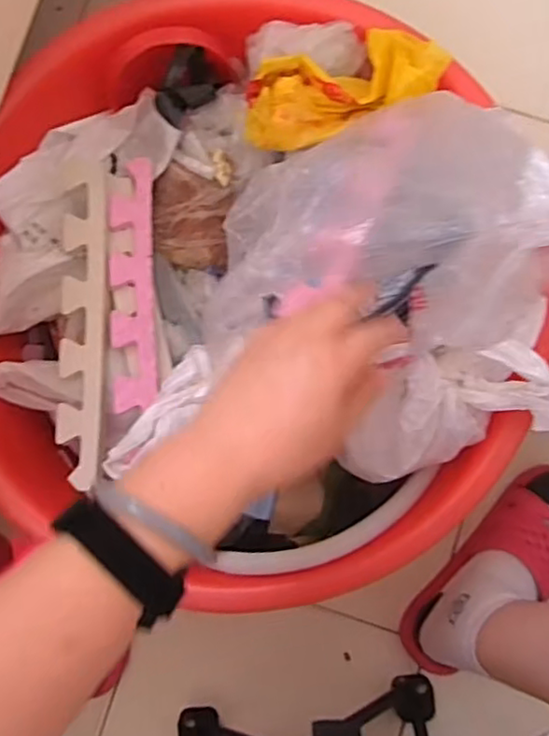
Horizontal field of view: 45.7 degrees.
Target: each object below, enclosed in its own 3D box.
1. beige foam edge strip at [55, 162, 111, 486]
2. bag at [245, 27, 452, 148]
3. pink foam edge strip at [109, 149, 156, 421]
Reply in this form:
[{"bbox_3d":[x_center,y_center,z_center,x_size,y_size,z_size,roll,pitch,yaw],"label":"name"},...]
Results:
[{"bbox_3d":[-0.167,-0.039,0.569,0.044,0.014,0.280,-3,84,1],"label":"beige foam edge strip"},{"bbox_3d":[0.055,-0.235,0.537,0.167,0.035,0.077,-19,84,-1],"label":"bag"},{"bbox_3d":[-0.125,-0.080,0.575,0.037,0.009,0.234,1,75,-18],"label":"pink foam edge strip"}]

